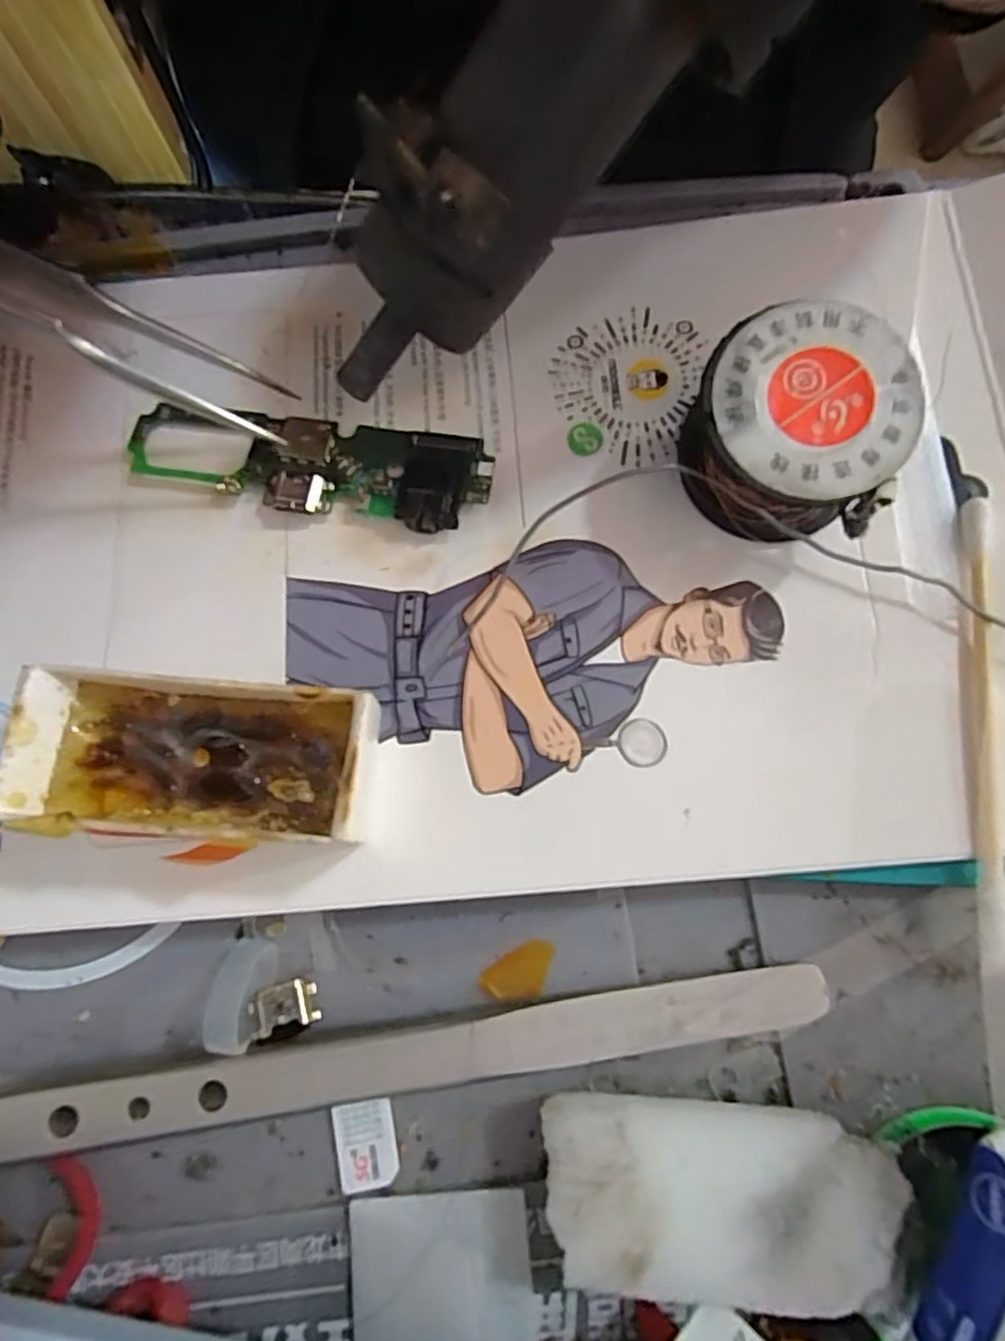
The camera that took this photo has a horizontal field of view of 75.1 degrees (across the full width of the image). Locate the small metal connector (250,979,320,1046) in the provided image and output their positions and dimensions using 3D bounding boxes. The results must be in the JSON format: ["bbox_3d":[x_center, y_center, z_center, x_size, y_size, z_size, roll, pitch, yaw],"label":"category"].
[{"bbox_3d":[-0.034,0.053,0.102,0.009,0.005,0.007,-18,76,-3],"label":"small metal connector"}]

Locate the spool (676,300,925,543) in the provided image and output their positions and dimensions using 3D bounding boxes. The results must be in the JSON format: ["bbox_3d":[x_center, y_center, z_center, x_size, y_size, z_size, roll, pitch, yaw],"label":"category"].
[{"bbox_3d":[0.044,-0.036,0.103,0.029,0.022,0.030,0,76,2],"label":"spool"}]

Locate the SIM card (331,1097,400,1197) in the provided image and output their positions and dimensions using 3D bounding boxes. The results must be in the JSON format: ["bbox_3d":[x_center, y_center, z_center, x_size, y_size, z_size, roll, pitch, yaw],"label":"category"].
[{"bbox_3d":[-0.021,0.073,0.100,0.009,0.004,0.012,-11,77,-3],"label":"SIM card"}]

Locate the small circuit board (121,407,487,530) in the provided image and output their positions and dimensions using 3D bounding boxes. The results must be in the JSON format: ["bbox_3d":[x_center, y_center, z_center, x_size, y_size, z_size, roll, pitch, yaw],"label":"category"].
[{"bbox_3d":[-0.034,-0.036,0.115,0.064,0.005,0.018,9,77,4],"label":"small circuit board"}]

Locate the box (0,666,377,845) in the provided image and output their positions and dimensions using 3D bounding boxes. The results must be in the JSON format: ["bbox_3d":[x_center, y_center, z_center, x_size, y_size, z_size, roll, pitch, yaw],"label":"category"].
[{"bbox_3d":[-0.041,0.013,0.095,0.047,0.020,0.022,4,76,3],"label":"box"}]

